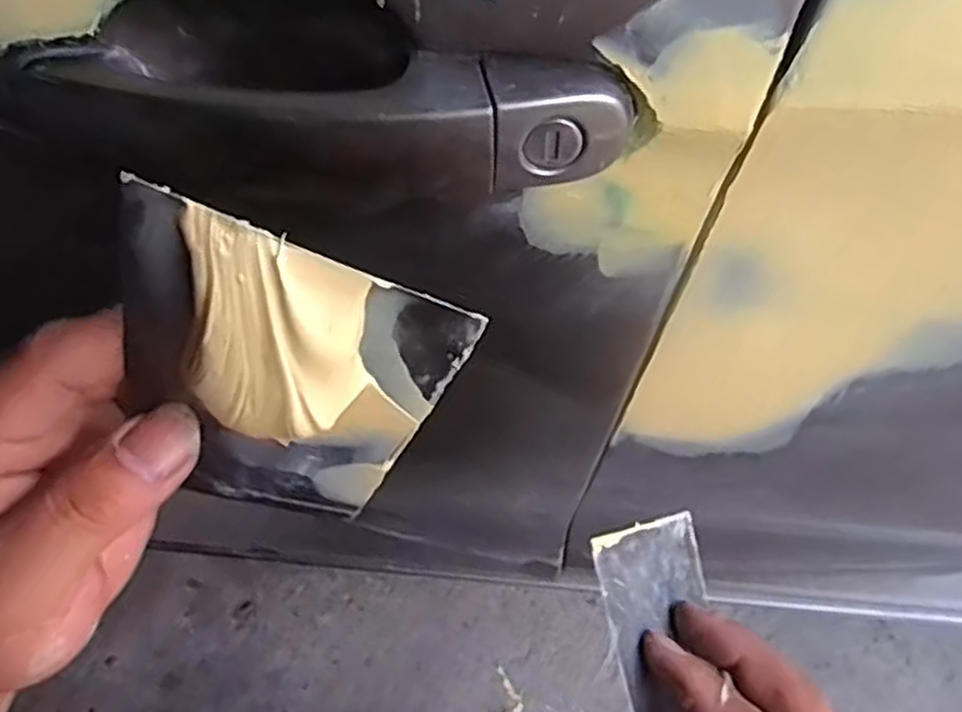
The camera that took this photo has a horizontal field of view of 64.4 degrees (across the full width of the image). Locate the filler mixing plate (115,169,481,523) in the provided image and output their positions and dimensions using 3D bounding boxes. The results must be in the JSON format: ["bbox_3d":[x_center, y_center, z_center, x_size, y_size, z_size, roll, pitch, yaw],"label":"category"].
[{"bbox_3d":[-0.052,0.016,0.192,0.072,0.126,0.018,14,57,-16],"label":"filler mixing plate"}]

